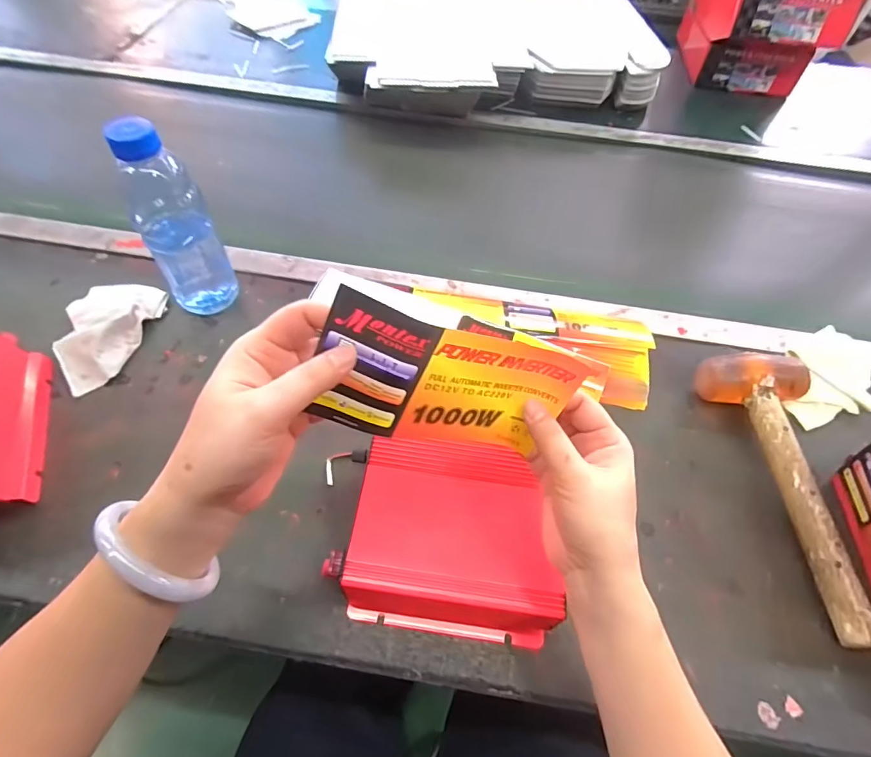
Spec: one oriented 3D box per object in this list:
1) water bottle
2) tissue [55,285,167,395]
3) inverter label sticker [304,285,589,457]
[{"bbox_3d":[-0.278,-0.166,0.500,0.068,0.211,0.057,-30,63,-22],"label":"water bottle"},{"bbox_3d":[-0.393,-0.059,0.543,0.101,0.021,0.154,13,56,5],"label":"tissue"},{"bbox_3d":[0.009,0.006,0.282,0.155,0.077,0.016,13,30,-25],"label":"inverter label sticker"}]

